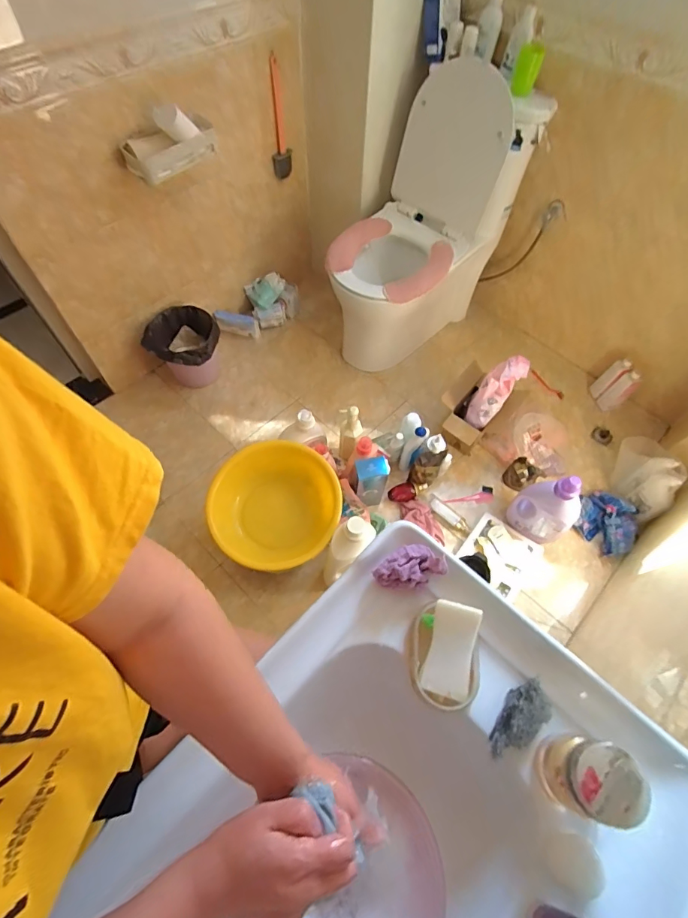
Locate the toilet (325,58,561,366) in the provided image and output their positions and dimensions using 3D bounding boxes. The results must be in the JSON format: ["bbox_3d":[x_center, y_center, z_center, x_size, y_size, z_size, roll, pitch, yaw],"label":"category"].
[{"bbox_3d":[0.226,-0.747,1.544,0.622,0.843,0.409,-40,69,-21],"label":"toilet"}]

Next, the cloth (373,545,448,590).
[{"bbox_3d":[0.089,0.153,0.607,0.094,0.050,0.051,-14,62,-9],"label":"cloth"}]

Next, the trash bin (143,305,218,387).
[{"bbox_3d":[-0.566,-0.391,1.616,0.241,0.264,0.241,1,60,-1],"label":"trash bin"}]

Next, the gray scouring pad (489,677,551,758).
[{"bbox_3d":[0.214,0.318,0.530,0.044,0.040,0.101,41,67,20],"label":"gray scouring pad"}]

